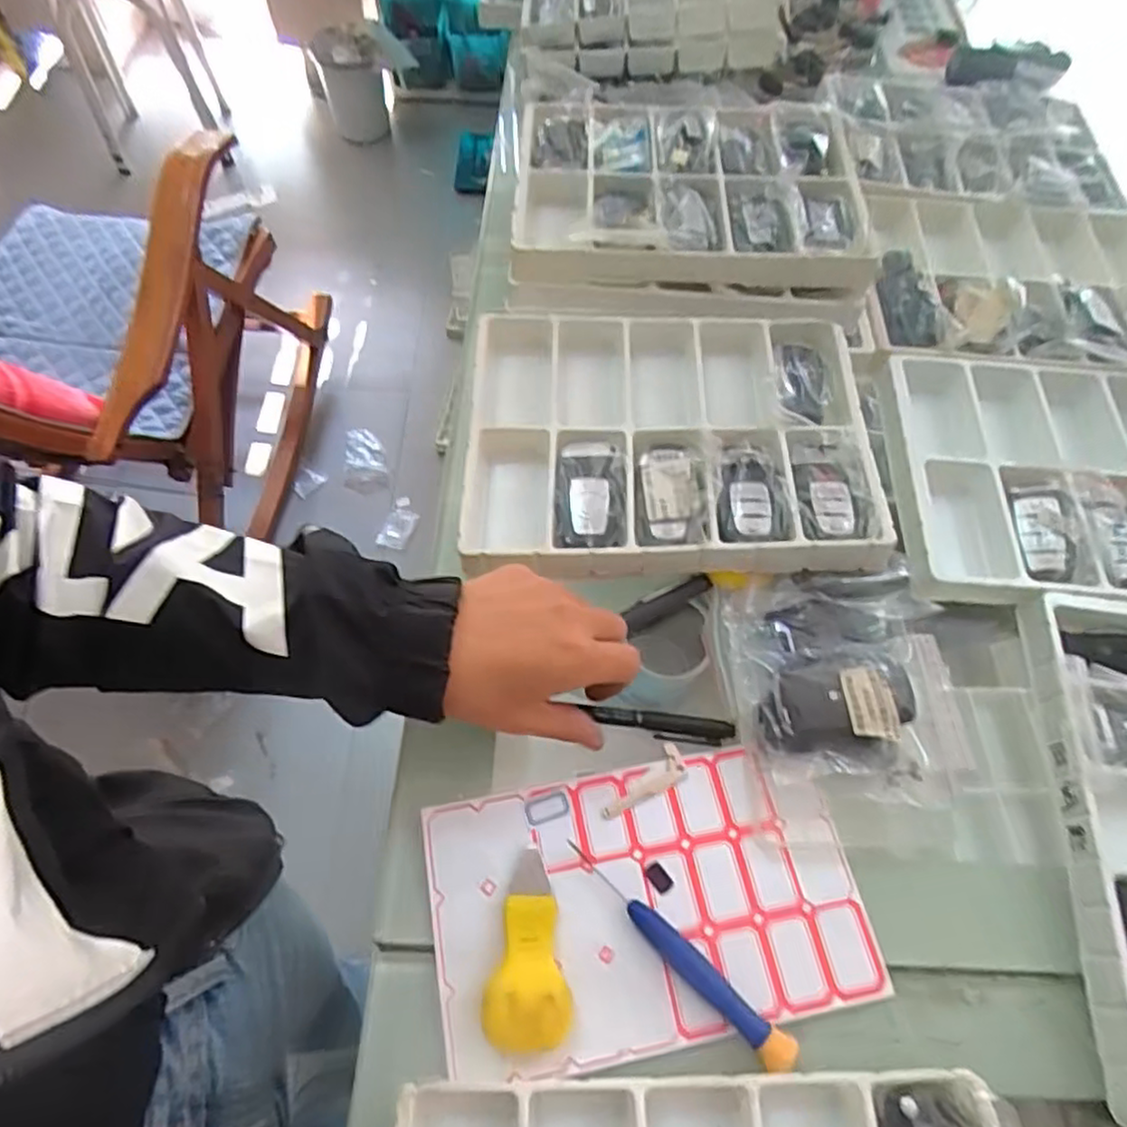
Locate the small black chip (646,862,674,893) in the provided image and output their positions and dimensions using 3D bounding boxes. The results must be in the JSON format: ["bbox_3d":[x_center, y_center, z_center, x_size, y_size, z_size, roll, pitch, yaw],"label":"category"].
[{"bbox_3d":[0.046,0.151,0.325,0.008,0.004,0.014,-35,68,-19],"label":"small black chip"}]

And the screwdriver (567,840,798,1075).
[{"bbox_3d":[0.050,0.175,0.306,0.122,0.011,0.015,39,67,18],"label":"screwdriver"}]

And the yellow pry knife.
[{"bbox_3d":[-0.019,0.172,0.305,0.036,0.015,0.076,-7,62,-5],"label":"yellow pry knife"}]

